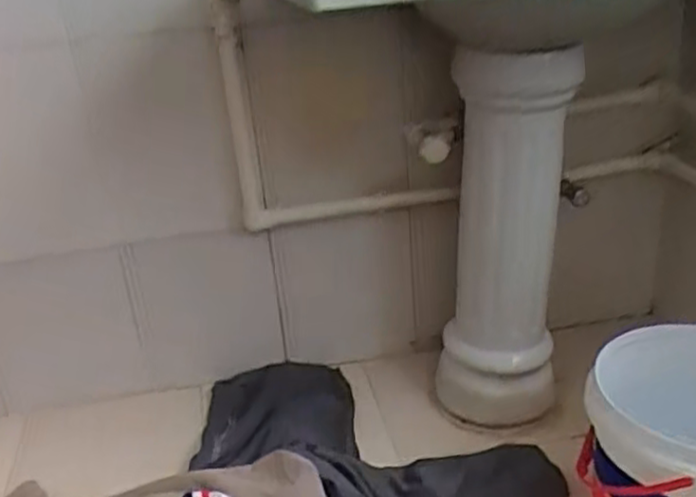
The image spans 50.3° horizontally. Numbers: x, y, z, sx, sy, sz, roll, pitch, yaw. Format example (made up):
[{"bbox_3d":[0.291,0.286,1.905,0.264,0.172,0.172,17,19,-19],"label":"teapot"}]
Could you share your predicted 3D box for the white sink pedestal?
[{"bbox_3d":[0.230,-0.009,1.134,0.197,0.583,0.183,-2,26,8],"label":"white sink pedestal"}]

